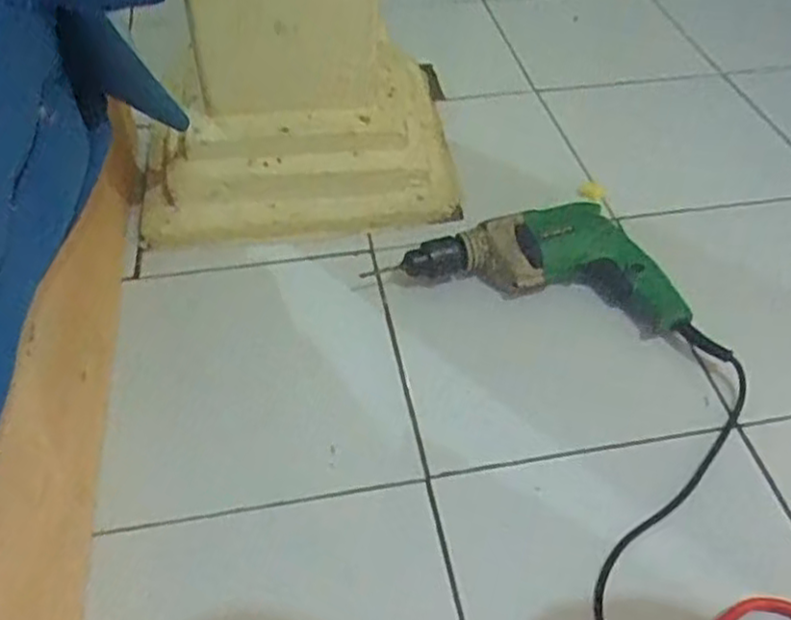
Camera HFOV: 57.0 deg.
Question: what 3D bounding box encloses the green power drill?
[{"bbox_3d":[0.172,-0.050,0.795,0.365,0.082,0.130,16,49,10],"label":"green power drill"}]

